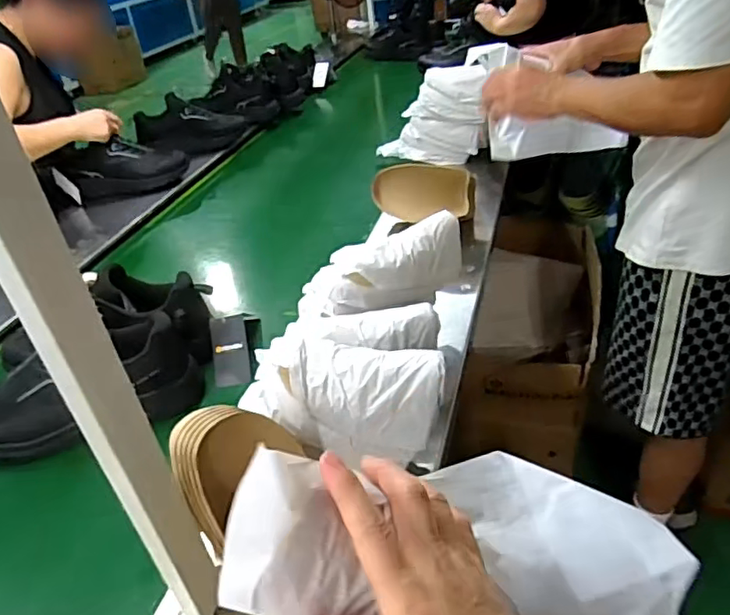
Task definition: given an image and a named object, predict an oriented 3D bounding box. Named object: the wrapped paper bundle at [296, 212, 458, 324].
[{"bbox_3d":[0.025,-0.047,0.810,0.232,0.105,0.084,-12,34,-10],"label":"wrapped paper bundle"}]

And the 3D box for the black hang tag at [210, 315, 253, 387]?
[{"bbox_3d":[-0.201,0.065,0.893,0.057,0.005,0.104,-10,78,5],"label":"black hang tag"}]

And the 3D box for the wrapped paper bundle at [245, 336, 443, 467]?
[{"bbox_3d":[-0.023,0.090,0.619,0.197,0.094,0.096,10,36,23],"label":"wrapped paper bundle"}]

